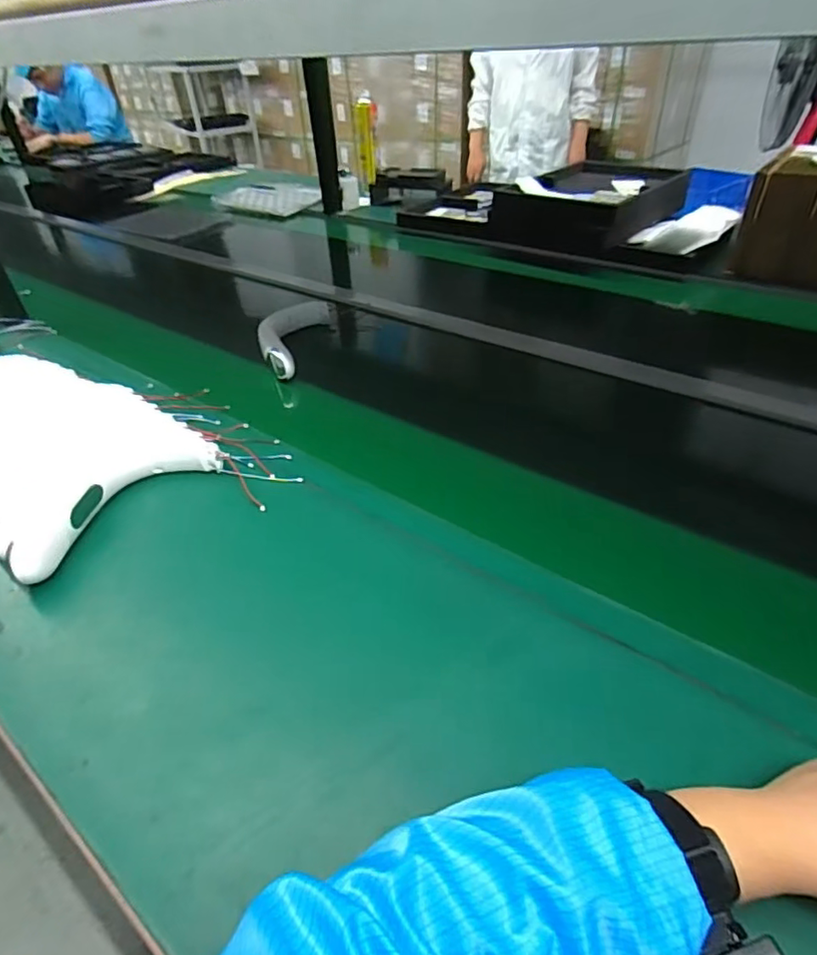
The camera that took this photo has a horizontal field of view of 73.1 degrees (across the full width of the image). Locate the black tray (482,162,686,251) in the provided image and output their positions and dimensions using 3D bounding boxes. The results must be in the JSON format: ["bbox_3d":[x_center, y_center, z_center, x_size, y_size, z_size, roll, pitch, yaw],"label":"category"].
[{"bbox_3d":[0.445,-0.651,1.305,0.304,0.101,0.415,27,48,32],"label":"black tray"}]

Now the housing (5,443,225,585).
[{"bbox_3d":[-0.334,0.015,0.611,0.104,0.039,0.232,25,47,30],"label":"housing"}]

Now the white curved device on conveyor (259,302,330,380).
[{"bbox_3d":[-0.202,-0.239,0.918,0.088,0.042,0.217,4,40,10],"label":"white curved device on conveyor"}]

